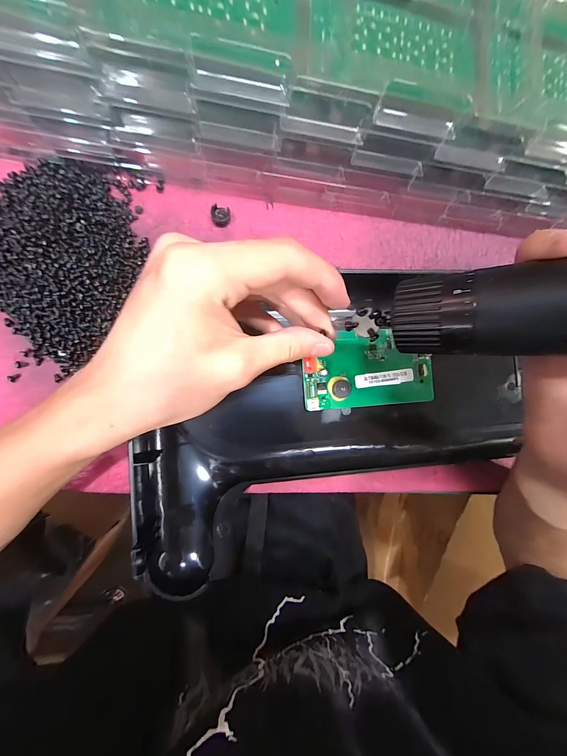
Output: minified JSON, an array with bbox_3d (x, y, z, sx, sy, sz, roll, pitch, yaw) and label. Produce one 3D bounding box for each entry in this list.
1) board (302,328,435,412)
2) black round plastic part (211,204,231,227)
[{"bbox_3d":[0.068,-0.007,0.239,0.105,0.009,0.059,-4,88,-9],"label":"board"},{"bbox_3d":[-0.047,-0.123,0.226,0.013,0.009,0.013,5,86,-9],"label":"black round plastic part"}]

